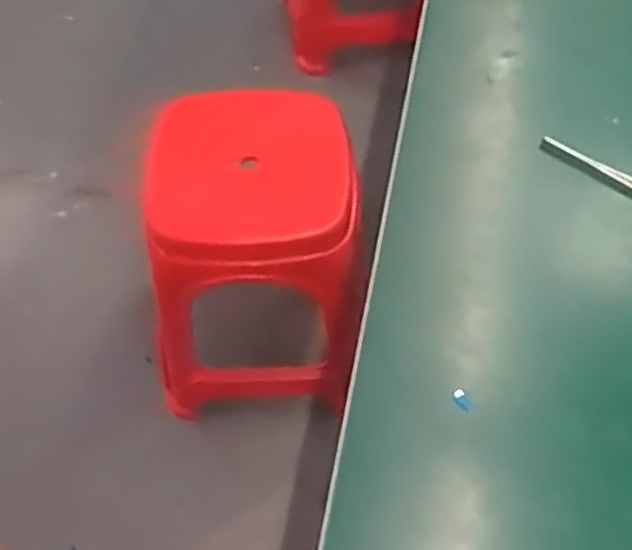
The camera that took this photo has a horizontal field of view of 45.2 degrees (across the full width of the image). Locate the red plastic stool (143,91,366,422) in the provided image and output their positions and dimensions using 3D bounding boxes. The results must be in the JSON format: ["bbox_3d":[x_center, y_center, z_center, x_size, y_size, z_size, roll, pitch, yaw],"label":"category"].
[{"bbox_3d":[-0.088,-0.011,1.127,0.280,0.399,0.318,10,57,8],"label":"red plastic stool"}]

